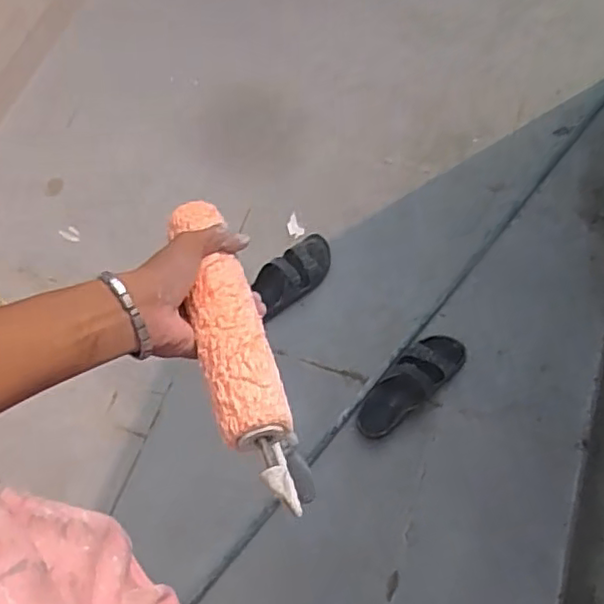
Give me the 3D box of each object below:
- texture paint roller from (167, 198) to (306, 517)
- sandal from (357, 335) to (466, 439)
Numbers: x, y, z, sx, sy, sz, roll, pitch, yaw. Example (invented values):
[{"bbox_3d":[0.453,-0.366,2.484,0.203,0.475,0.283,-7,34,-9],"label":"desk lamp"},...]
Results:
[{"bbox_3d":[-0.057,0.032,0.524,0.055,0.053,0.271,-16,63,-10],"label":"texture paint roller"},{"bbox_3d":[0.242,0.173,1.408,0.303,0.058,0.100,-41,67,-16],"label":"sandal"}]

